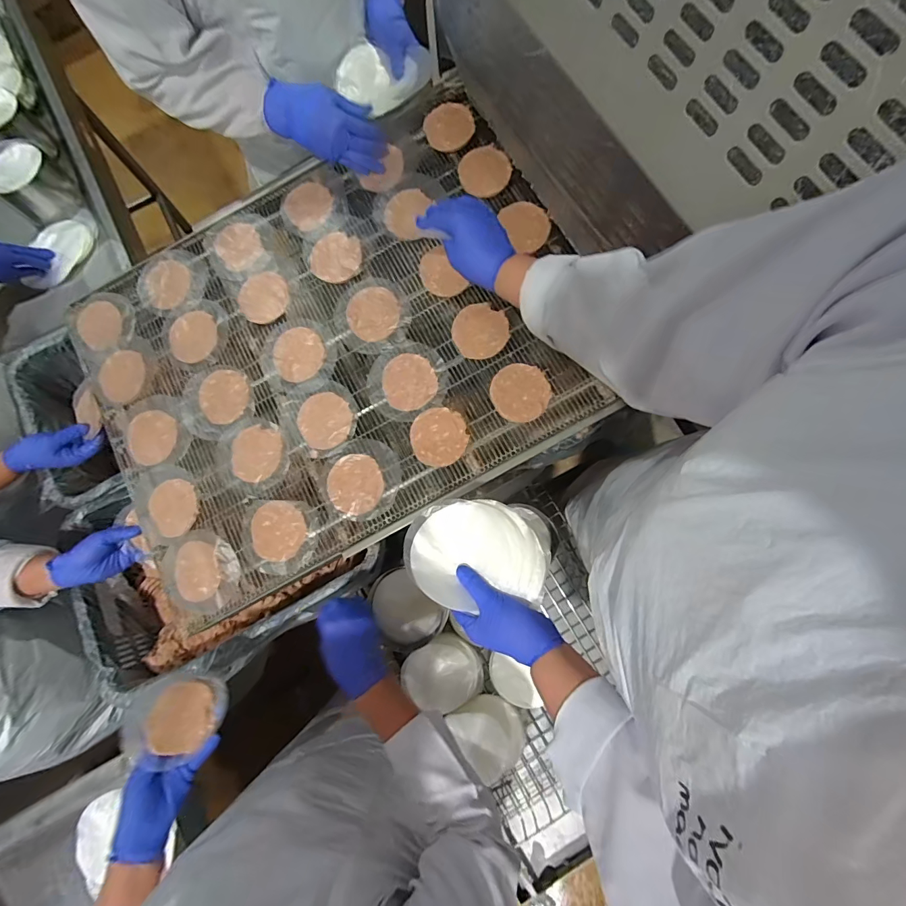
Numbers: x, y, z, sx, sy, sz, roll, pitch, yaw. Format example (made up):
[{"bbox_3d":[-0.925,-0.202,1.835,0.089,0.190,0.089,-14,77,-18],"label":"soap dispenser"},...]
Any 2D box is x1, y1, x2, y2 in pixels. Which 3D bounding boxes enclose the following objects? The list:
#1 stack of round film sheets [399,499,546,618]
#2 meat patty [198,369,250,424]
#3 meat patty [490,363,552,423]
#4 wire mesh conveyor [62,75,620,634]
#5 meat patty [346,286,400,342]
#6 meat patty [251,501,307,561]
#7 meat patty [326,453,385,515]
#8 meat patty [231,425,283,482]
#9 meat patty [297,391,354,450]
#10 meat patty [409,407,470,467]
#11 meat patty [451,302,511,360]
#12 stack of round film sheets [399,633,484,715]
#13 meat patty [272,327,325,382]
[{"bbox_3d":[0.027,0.116,0.489,0.162,0.021,0.118,1,78,2],"label":"stack of round film sheets"},{"bbox_3d":[-0.364,-0.090,0.656,0.081,0.004,0.084,12,78,4],"label":"meat patty"},{"bbox_3d":[0.098,-0.089,0.603,0.083,0.014,0.082,0,78,1],"label":"meat patty"},{"bbox_3d":[-0.198,-0.173,0.655,0.764,0.020,0.611,-27,79,1],"label":"wire mesh conveyor"},{"bbox_3d":[-0.126,-0.220,0.653,0.079,0.007,0.088,-24,78,-4],"label":"meat patty"},{"bbox_3d":[-0.258,0.114,0.611,0.079,0.006,0.083,0,78,1],"label":"meat patty"},{"bbox_3d":[-0.144,0.045,0.608,0.084,0.007,0.085,0,78,1],"label":"meat patty"},{"bbox_3d":[-0.302,0.000,0.633,0.079,0.007,0.084,0,78,1],"label":"meat patty"},{"bbox_3d":[-0.195,-0.050,0.629,0.082,0.006,0.084,0,78,1],"label":"meat patty"},{"bbox_3d":[-0.021,-0.024,0.607,0.083,0.008,0.084,0,78,1],"label":"meat patty"},{"bbox_3d":[0.042,-0.184,0.626,0.082,0.012,0.081,0,78,1],"label":"meat patty"},{"bbox_3d":[-0.014,0.412,0.773,0.132,0.045,0.128,-40,80,-7],"label":"stack of round film sheets"},{"bbox_3d":[-0.245,-0.157,0.654,0.082,0.008,0.084,0,78,1],"label":"meat patty"}]

